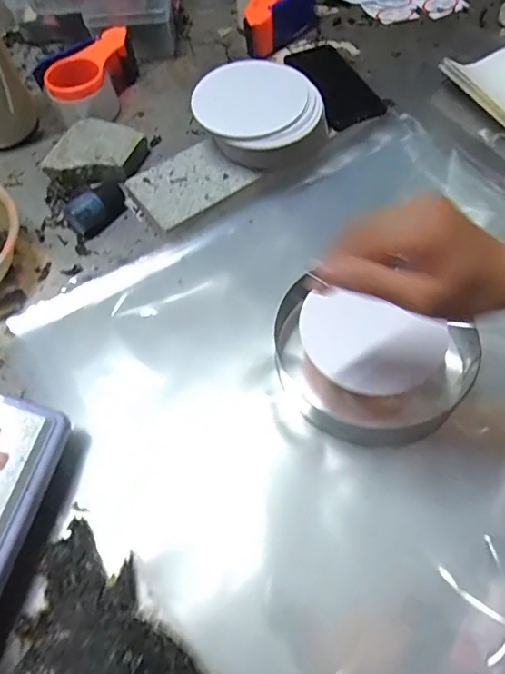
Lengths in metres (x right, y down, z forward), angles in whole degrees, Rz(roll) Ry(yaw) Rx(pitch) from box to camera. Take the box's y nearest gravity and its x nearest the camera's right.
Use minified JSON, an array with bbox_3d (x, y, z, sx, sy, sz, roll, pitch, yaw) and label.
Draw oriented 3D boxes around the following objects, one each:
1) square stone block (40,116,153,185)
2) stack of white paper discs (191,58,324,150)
[{"bbox_3d":[-0.203,-0.244,0.686,0.112,0.037,0.101,14,64,11],"label":"square stone block"},{"bbox_3d":[0.008,-0.282,0.628,0.144,0.039,0.129,30,68,18],"label":"stack of white paper discs"}]

